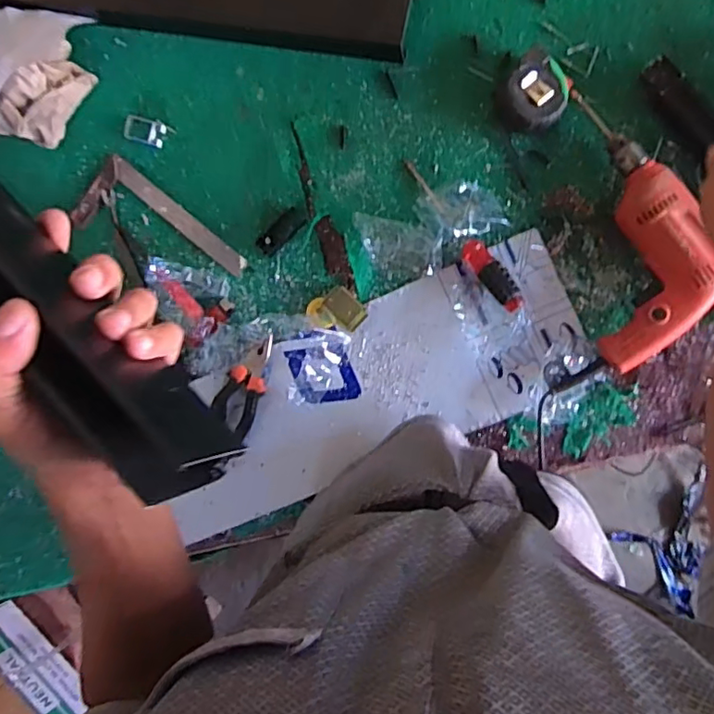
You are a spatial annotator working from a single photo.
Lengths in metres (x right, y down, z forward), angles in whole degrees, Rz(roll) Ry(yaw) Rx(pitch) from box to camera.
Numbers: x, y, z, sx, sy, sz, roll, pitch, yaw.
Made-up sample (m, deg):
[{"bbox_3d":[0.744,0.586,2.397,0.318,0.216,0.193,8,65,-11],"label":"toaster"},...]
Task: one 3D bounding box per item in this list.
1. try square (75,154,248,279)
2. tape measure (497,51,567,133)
[{"bbox_3d":[-0.268,-0.161,0.778,0.237,0.016,0.105,39,96,8],"label":"try square"},{"bbox_3d":[0.212,-0.311,0.699,0.078,0.046,0.078,0,90,10],"label":"tape measure"}]

